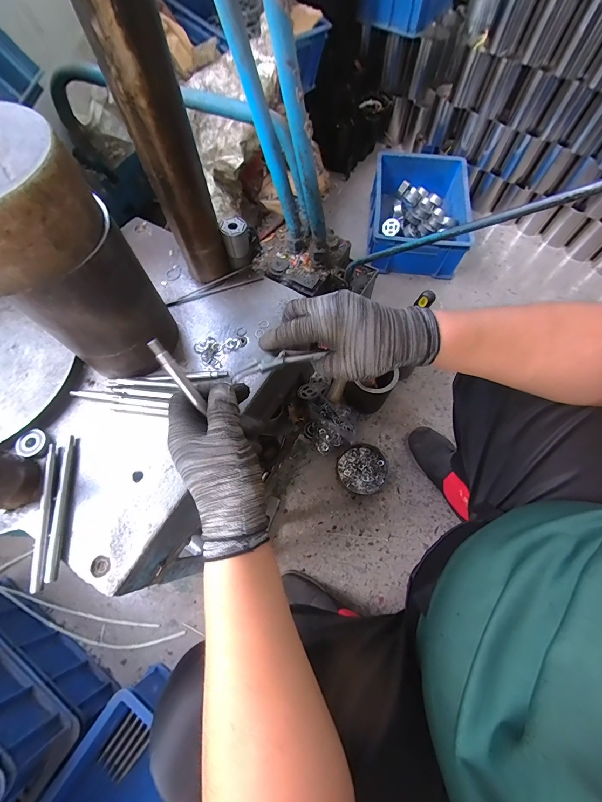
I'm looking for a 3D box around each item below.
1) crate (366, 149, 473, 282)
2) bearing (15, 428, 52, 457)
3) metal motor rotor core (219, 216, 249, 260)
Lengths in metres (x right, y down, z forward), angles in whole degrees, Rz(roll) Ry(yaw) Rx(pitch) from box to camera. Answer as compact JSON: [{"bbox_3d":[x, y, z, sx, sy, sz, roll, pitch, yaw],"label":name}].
[{"bbox_3d":[0.392,-0.626,1.085,0.311,0.132,0.427,7,68,4],"label":"crate"},{"bbox_3d":[-0.338,0.054,0.411,0.032,0.011,0.034,0,68,1],"label":"bearing"},{"bbox_3d":[-0.095,-0.243,0.482,0.036,0.039,0.036,-20,69,-7],"label":"metal motor rotor core"}]

